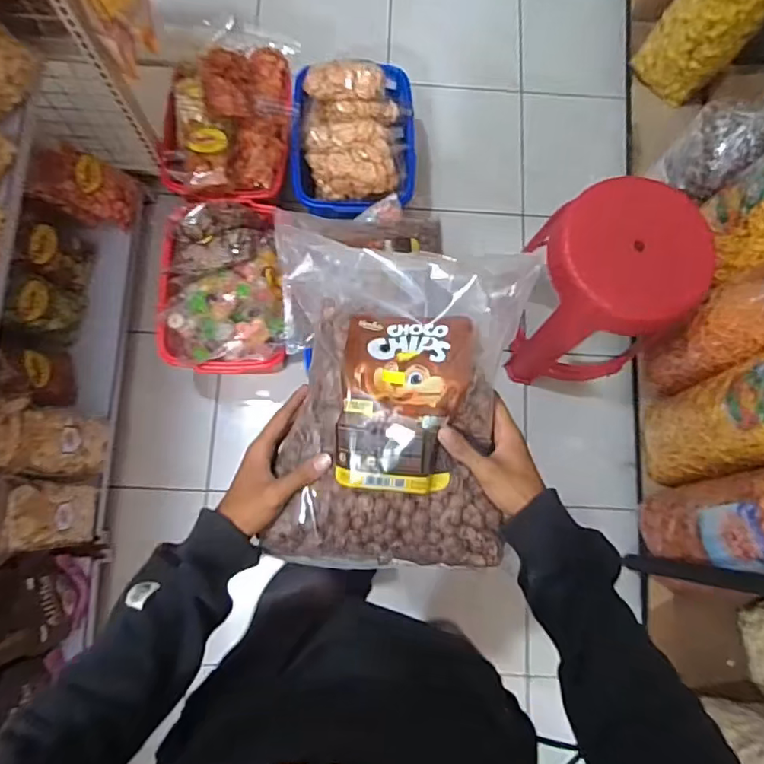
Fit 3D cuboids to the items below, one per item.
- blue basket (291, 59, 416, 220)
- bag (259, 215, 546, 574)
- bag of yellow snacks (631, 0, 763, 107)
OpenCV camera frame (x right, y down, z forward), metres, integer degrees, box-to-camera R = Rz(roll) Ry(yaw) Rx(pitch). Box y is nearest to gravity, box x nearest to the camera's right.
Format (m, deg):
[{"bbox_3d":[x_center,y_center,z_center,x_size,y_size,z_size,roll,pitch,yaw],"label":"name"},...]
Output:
[{"bbox_3d":[-0.071,-0.596,1.378,0.300,0.125,0.414,0,78,-2],"label":"blue basket"},{"bbox_3d":[0.007,0.006,0.546,0.241,0.069,0.329,7,78,0],"label":"bag"},{"bbox_3d":[0.856,-0.948,1.448,0.215,0.485,0.169,34,79,5],"label":"bag of yellow snacks"}]

